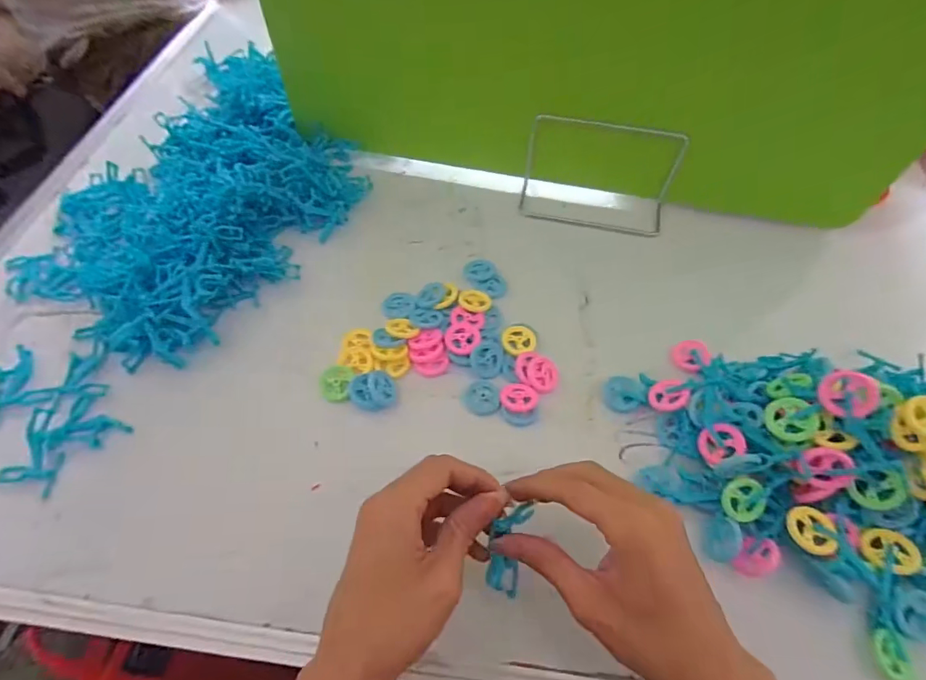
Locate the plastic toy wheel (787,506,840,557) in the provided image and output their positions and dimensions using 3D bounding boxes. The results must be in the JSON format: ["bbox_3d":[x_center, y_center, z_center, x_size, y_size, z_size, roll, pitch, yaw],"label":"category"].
[{"bbox_3d":[0.228,0.124,0.309,0.027,0.005,0.030,-2,58,-1],"label":"plastic toy wheel"}]

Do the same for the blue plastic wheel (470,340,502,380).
[{"bbox_3d":[0.020,0.016,0.397,0.027,0.007,0.033,22,72,-11],"label":"blue plastic wheel"}]

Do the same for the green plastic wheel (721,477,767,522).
[{"bbox_3d":[0.192,0.110,0.323,0.029,0.005,0.029,0,91,4],"label":"green plastic wheel"}]

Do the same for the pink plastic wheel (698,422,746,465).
[{"bbox_3d":[0.186,0.074,0.341,0.031,0.004,0.026,-26,58,12],"label":"pink plastic wheel"}]

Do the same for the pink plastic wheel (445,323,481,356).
[{"bbox_3d":[0.000,-0.002,0.409,0.030,0.007,0.031,0,58,0],"label":"pink plastic wheel"}]

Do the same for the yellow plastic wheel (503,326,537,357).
[{"bbox_3d":[0.050,0.001,0.413,0.031,0.008,0.030,0,58,0],"label":"yellow plastic wheel"}]

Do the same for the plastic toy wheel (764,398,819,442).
[{"bbox_3d":[0.221,0.054,0.318,0.030,0.008,0.029,-11,70,30],"label":"plastic toy wheel"}]

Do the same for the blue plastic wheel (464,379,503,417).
[{"bbox_3d":[0.017,0.047,0.385,0.028,0.004,0.029,0,58,0],"label":"blue plastic wheel"}]

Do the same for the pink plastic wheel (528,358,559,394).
[{"bbox_3d":[0.067,0.029,0.392,0.027,0.004,0.030,19,62,-8],"label":"pink plastic wheel"}]

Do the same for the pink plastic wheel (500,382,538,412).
[{"bbox_3d":[0.046,0.047,0.382,0.030,0.007,0.023,-2,58,-1],"label":"pink plastic wheel"}]

